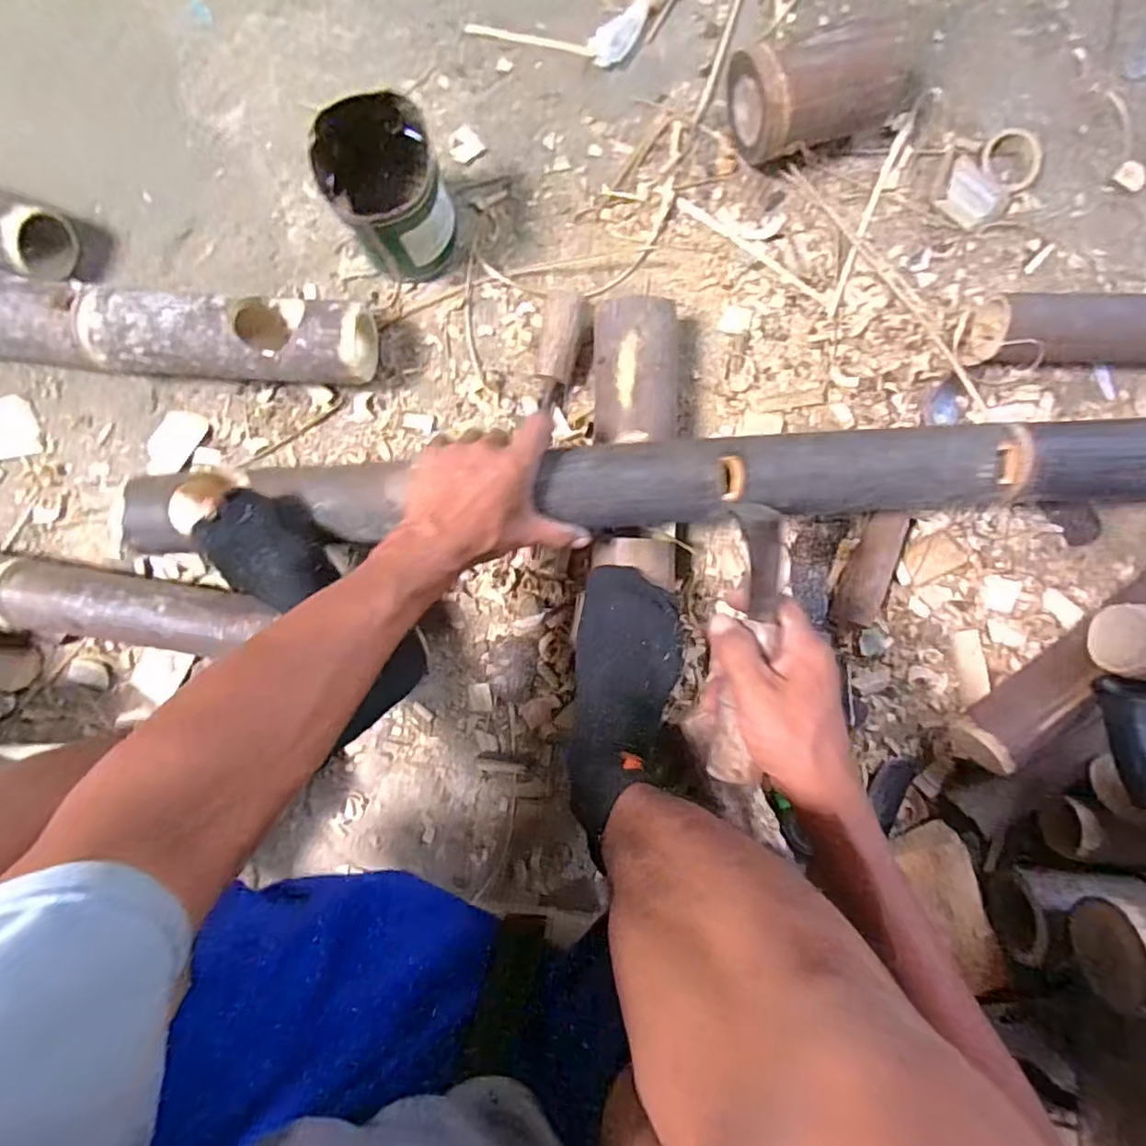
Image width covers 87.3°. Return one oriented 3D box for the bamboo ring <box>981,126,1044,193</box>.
[{"bbox_3d":[0.423,-0.398,0.578,0.056,0.010,0.060,0,92,0],"label":"bamboo ring"}]

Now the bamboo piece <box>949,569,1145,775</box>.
[{"bbox_3d":[0.506,0.061,0.564,0.338,0.080,0.064,-40,91,1],"label":"bamboo piece"}]

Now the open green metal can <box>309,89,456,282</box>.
[{"bbox_3d":[-0.157,-0.333,0.533,0.096,0.123,0.091,0,92,0],"label":"open green metal can"}]

